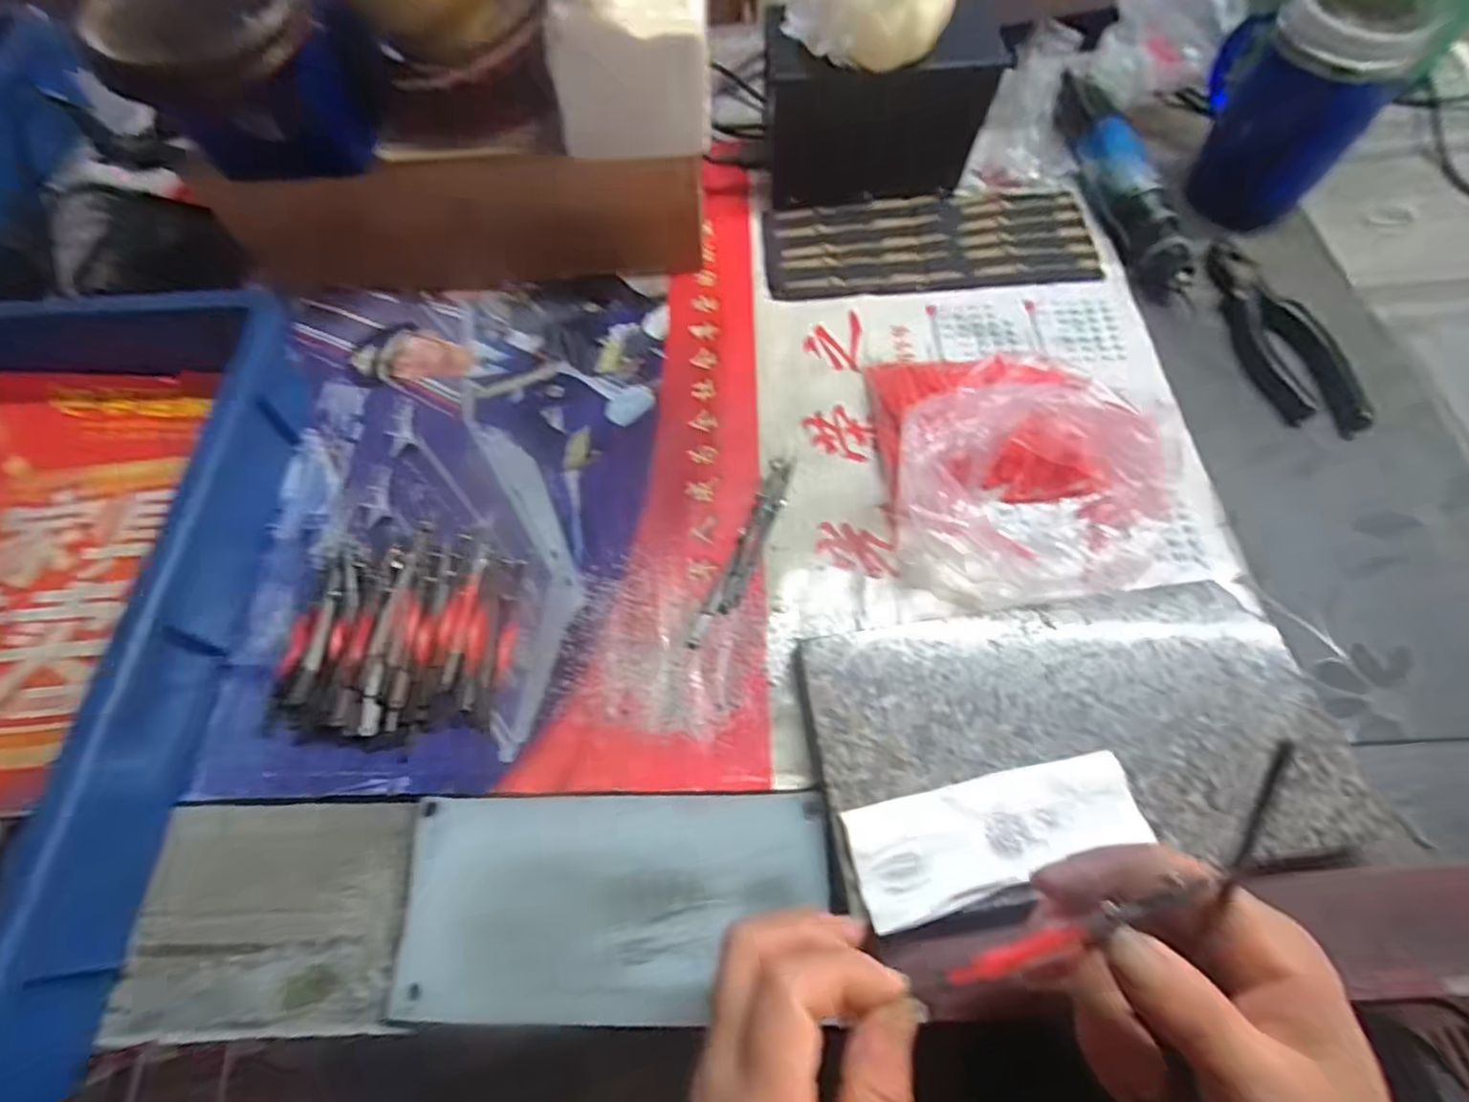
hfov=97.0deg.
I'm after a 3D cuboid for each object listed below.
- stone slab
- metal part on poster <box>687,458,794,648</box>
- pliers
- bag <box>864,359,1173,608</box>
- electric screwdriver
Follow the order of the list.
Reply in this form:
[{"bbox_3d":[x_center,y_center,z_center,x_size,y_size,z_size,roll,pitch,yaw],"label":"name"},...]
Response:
[{"bbox_3d":[0.162,0.091,0.323,0.239,0.034,0.126,-7,64,-1],"label":"stone slab"},{"bbox_3d":[0.007,0.000,0.387,0.017,0.009,0.128,21,68,11],"label":"metal part on poster"},{"bbox_3d":[0.363,-0.151,0.435,0.042,0.023,0.169,-8,66,-1],"label":"pliers"},{"bbox_3d":[0.169,-0.052,0.375,0.166,0.059,0.164,4,66,4],"label":"bag"},{"bbox_3d":[0.293,-0.283,0.488,0.033,0.040,0.215,-8,66,-2],"label":"electric screwdriver"}]

